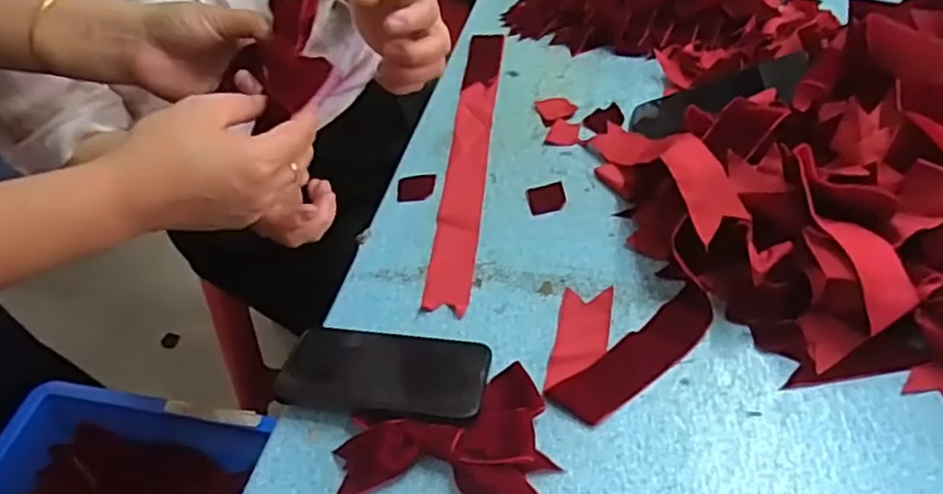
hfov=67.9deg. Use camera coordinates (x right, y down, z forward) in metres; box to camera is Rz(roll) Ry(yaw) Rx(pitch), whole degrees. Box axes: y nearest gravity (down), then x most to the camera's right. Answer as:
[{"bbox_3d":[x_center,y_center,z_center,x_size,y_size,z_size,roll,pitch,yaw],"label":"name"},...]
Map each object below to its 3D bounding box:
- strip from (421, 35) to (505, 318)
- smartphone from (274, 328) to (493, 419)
[{"bbox_3d":[-0.002,-0.094,0.682,0.039,0.006,0.384,2,49,6],"label":"strip"},{"bbox_3d":[-0.064,0.091,0.512,0.152,0.009,0.077,2,35,13],"label":"smartphone"}]

